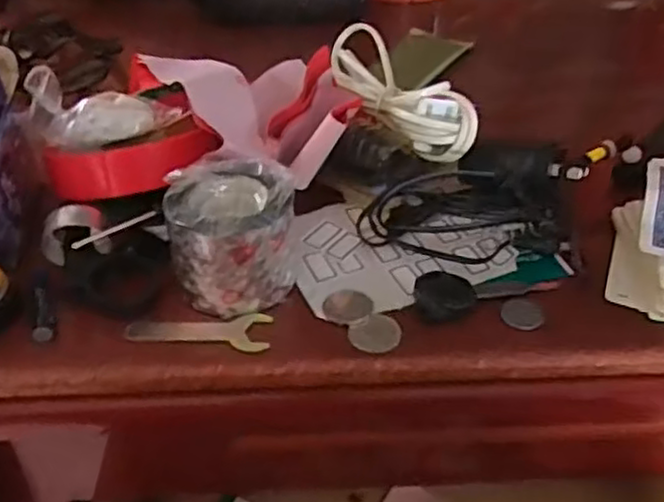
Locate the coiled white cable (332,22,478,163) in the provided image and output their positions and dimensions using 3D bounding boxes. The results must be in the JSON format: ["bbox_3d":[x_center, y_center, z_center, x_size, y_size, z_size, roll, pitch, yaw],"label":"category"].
[{"bbox_3d":[0.033,-0.099,0.434,0.035,0.035,0.146,-16,41,-20],"label":"coiled white cable"}]

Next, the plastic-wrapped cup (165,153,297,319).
[{"bbox_3d":[-0.046,-0.008,0.344,0.058,0.062,0.047,-4,38,-5],"label":"plastic-wrapped cup"}]

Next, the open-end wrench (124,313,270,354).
[{"bbox_3d":[-0.063,0.037,0.337,0.066,0.004,0.023,2,38,3],"label":"open-end wrench"}]

